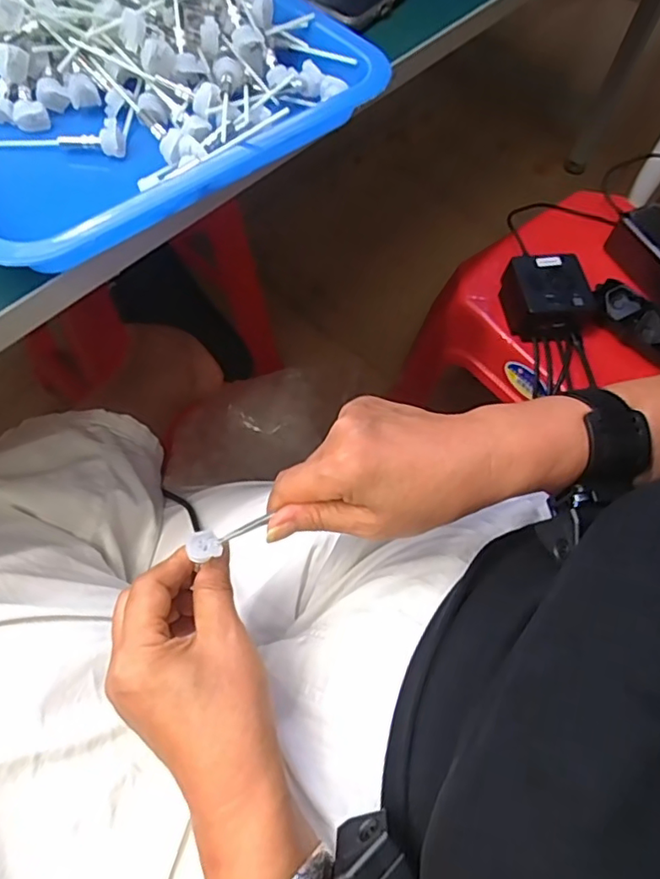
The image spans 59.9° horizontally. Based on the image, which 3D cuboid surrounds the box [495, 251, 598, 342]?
[{"bbox_3d":[0.227,-0.150,0.593,0.082,0.040,0.073,-1,63,-5],"label":"box"}]

